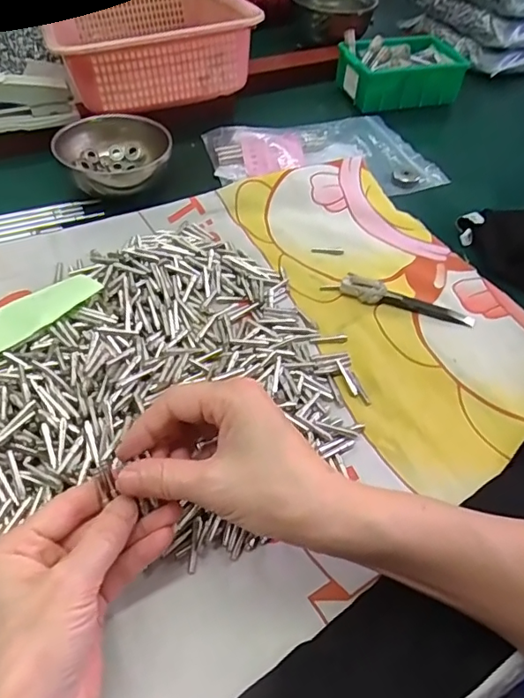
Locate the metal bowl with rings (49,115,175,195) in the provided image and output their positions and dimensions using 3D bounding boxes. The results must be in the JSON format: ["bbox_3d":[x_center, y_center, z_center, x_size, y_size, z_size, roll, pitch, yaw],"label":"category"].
[{"bbox_3d":[-0.142,-0.183,0.515,0.109,0.049,0.087,-1,49,-5],"label":"metal bowl with rings"}]

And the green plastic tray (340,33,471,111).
[{"bbox_3d":[0.184,-0.363,0.698,0.156,0.052,0.096,-10,51,-13],"label":"green plastic tray"}]

